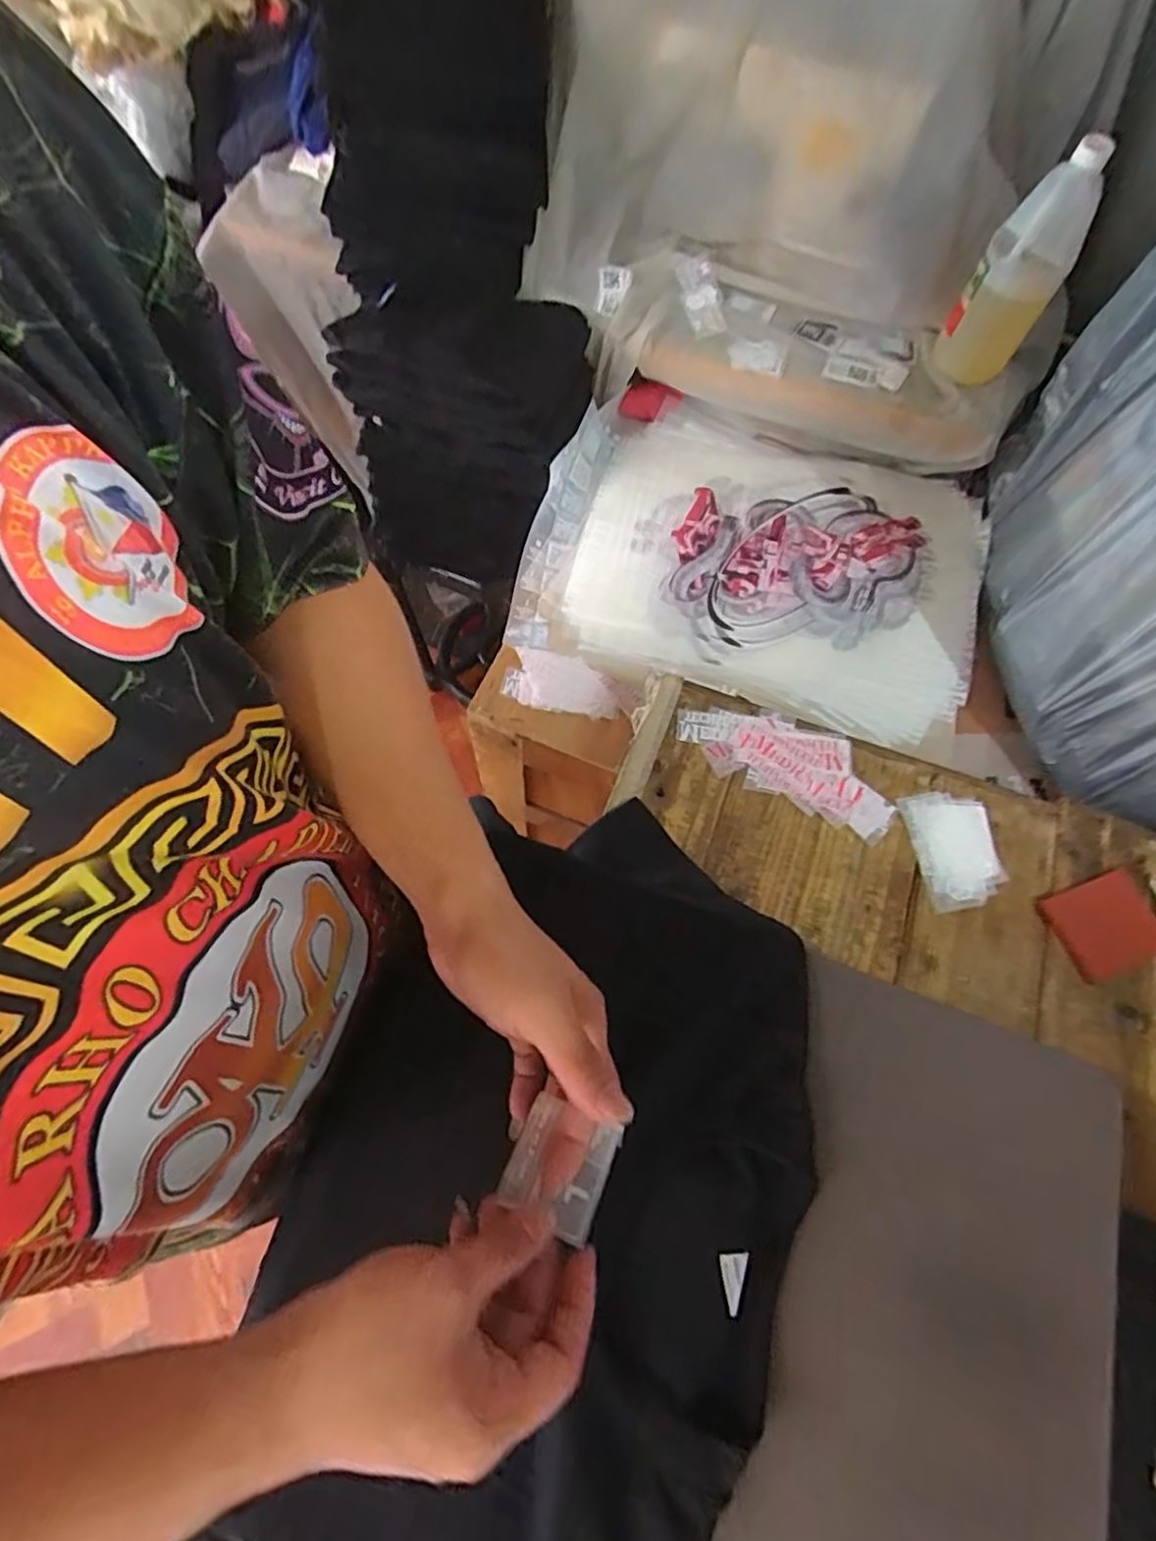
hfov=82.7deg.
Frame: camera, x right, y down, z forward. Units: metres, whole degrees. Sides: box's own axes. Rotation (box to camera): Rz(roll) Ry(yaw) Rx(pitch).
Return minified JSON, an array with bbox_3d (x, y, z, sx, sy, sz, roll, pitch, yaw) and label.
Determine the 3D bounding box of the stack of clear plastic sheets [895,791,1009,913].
[{"bbox_3d":[0.355,0.073,0.618,0.081,0.010,0.110,-6,67,-5],"label":"stack of clear plastic sheets"}]

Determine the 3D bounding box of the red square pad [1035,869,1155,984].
[{"bbox_3d":[0.474,0.138,0.588,0.099,0.010,0.077,-16,69,-9],"label":"red square pad"}]

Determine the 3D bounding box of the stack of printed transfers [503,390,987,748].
[{"bbox_3d":[0.228,-0.280,0.850,0.548,0.051,0.427,17,67,4],"label":"stack of printed transfers"}]

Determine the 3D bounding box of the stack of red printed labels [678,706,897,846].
[{"bbox_3d":[0.207,-0.011,0.658,0.218,0.015,0.089,25,68,8],"label":"stack of red printed labels"}]

